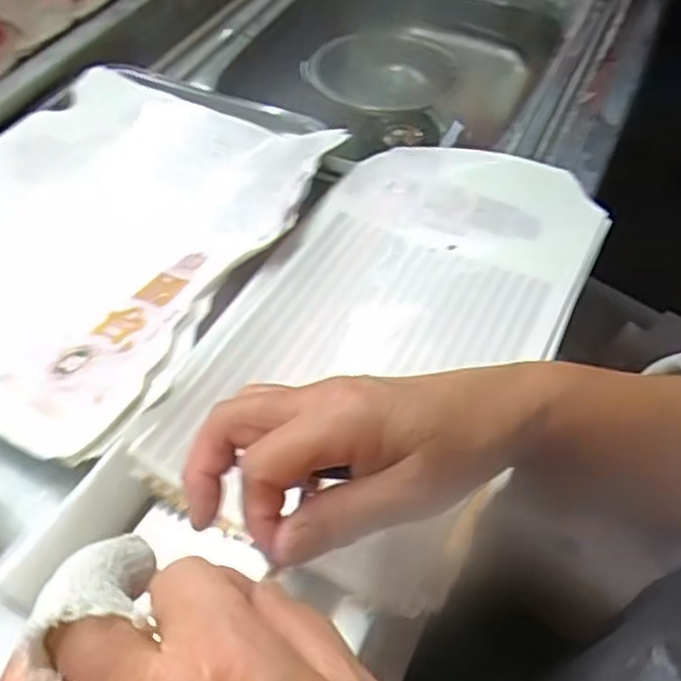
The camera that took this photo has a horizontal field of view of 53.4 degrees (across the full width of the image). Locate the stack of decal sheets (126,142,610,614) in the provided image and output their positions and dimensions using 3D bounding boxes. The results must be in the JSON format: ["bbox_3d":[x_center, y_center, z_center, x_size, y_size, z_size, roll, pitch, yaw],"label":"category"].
[{"bbox_3d":[0.042,-0.032,0.457,0.203,0.027,0.371,22,50,15],"label":"stack of decal sheets"}]

